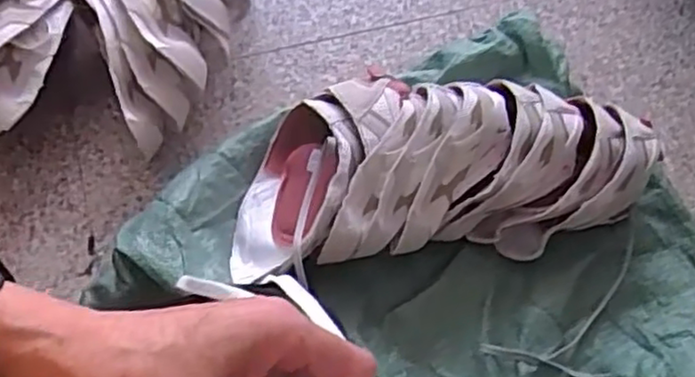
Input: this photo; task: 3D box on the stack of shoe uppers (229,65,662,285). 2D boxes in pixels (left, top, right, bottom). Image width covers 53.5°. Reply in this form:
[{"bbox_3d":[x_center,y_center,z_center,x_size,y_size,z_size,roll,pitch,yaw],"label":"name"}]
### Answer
[{"bbox_3d":[0.111,-0.017,0.769,0.446,0.130,0.177,-3,63,-7],"label":"stack of shoe uppers"}]

